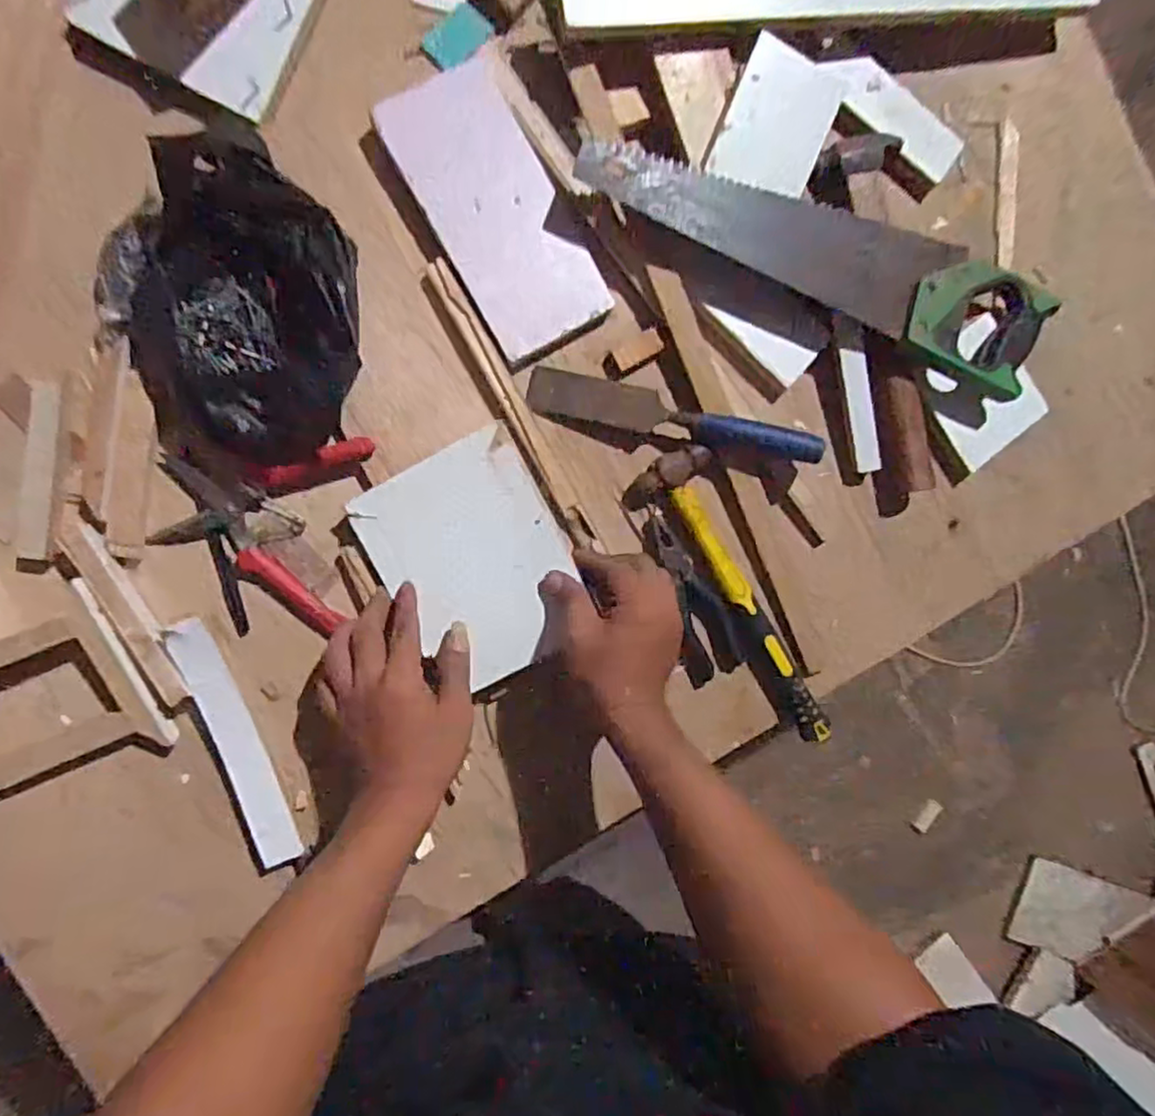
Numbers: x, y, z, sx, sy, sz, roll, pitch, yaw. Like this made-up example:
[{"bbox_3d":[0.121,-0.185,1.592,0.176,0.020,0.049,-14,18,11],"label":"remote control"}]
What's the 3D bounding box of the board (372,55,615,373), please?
[{"bbox_3d":[-0.064,-0.275,0.544,0.105,0.014,0.221,-29,96,-7],"label":"board"}]

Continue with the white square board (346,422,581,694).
[{"bbox_3d":[-0.078,0.005,0.535,0.141,0.008,0.171,-28,96,7],"label":"white square board"}]

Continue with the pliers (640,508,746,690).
[{"bbox_3d":[0.101,0.033,0.609,0.050,0.017,0.160,-22,95,-8],"label":"pliers"}]

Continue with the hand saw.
[{"bbox_3d":[0.211,-0.268,0.590,0.440,0.037,0.106,22,89,-9],"label":"hand saw"}]

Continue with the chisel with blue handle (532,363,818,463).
[{"bbox_3d":[0.087,-0.117,0.570,0.252,0.039,0.037,12,90,-9],"label":"chisel with blue handle"}]

